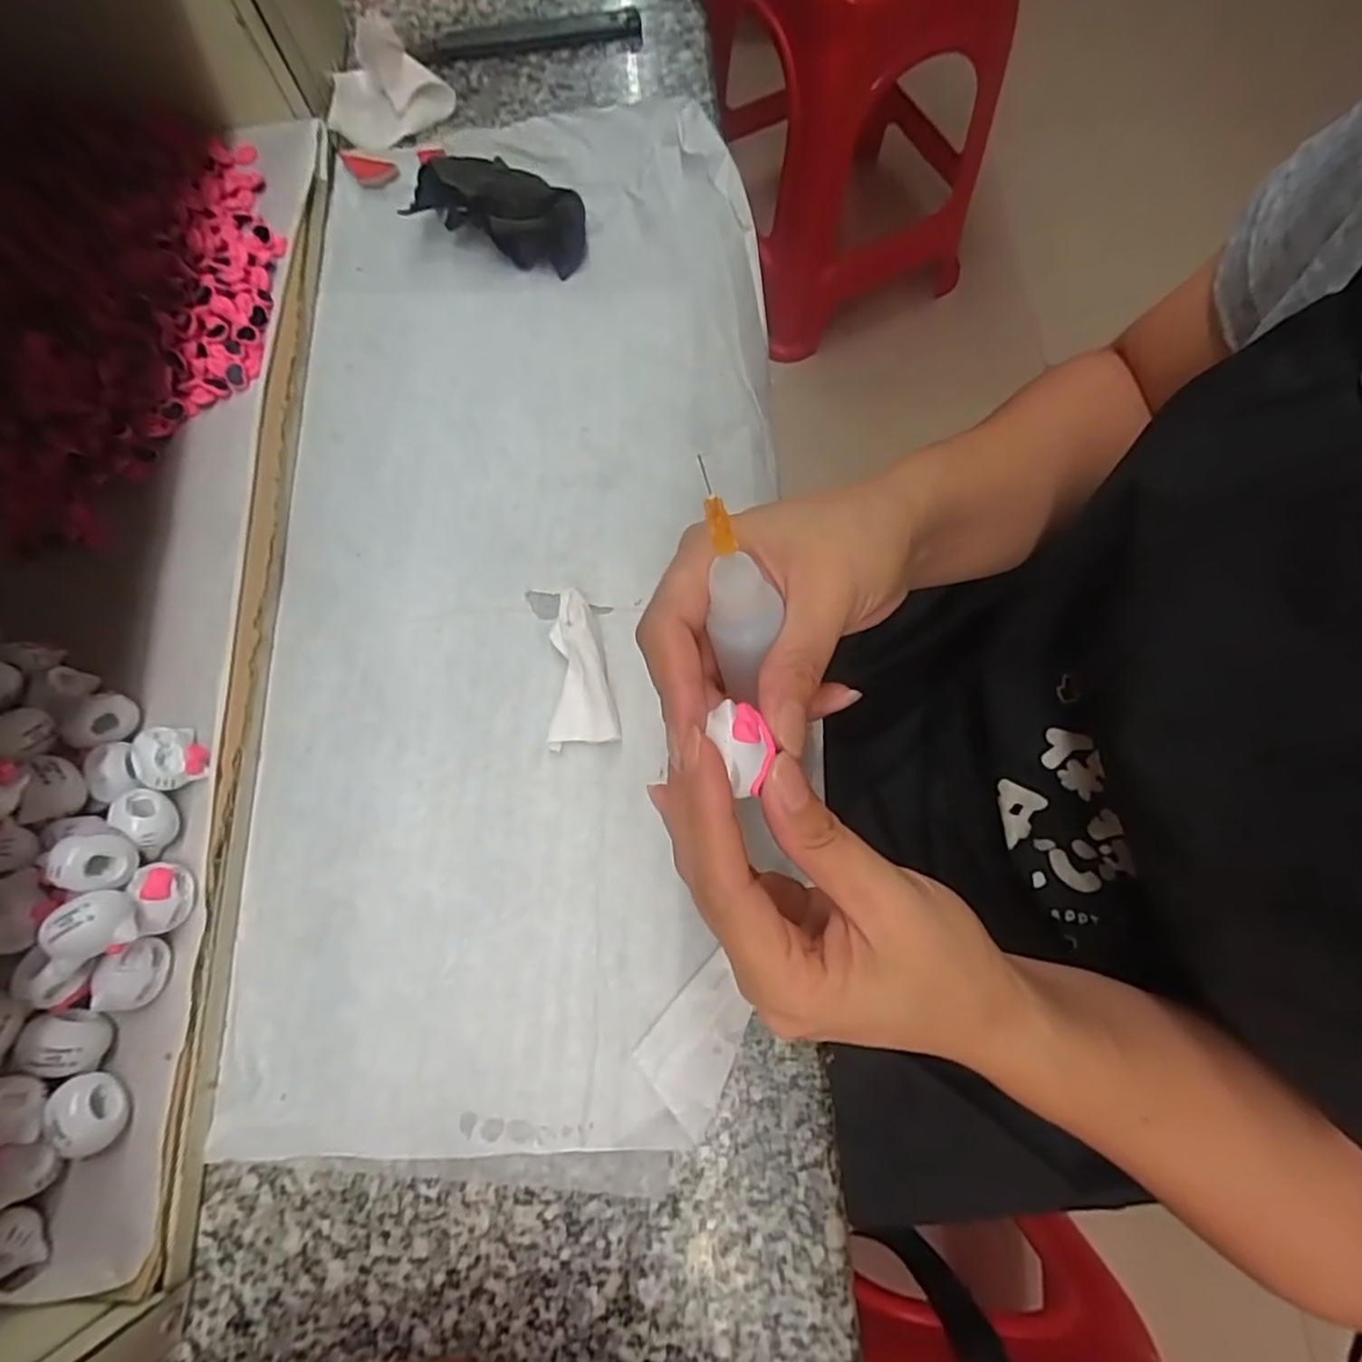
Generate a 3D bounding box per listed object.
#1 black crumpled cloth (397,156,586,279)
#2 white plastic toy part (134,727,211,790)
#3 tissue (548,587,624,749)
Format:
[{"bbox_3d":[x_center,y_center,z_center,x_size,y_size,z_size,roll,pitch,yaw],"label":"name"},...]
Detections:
[{"bbox_3d":[-0.094,-0.246,0.360,0.088,0.030,0.039,20,75,8],"label":"black crumpled cloth"},{"bbox_3d":[-0.203,0.031,0.275,0.022,0.023,0.024,-1,74,2],"label":"white plastic toy part"},{"bbox_3d":[-0.046,-0.007,0.293,0.028,0.020,0.066,-10,73,-1],"label":"tissue"}]

